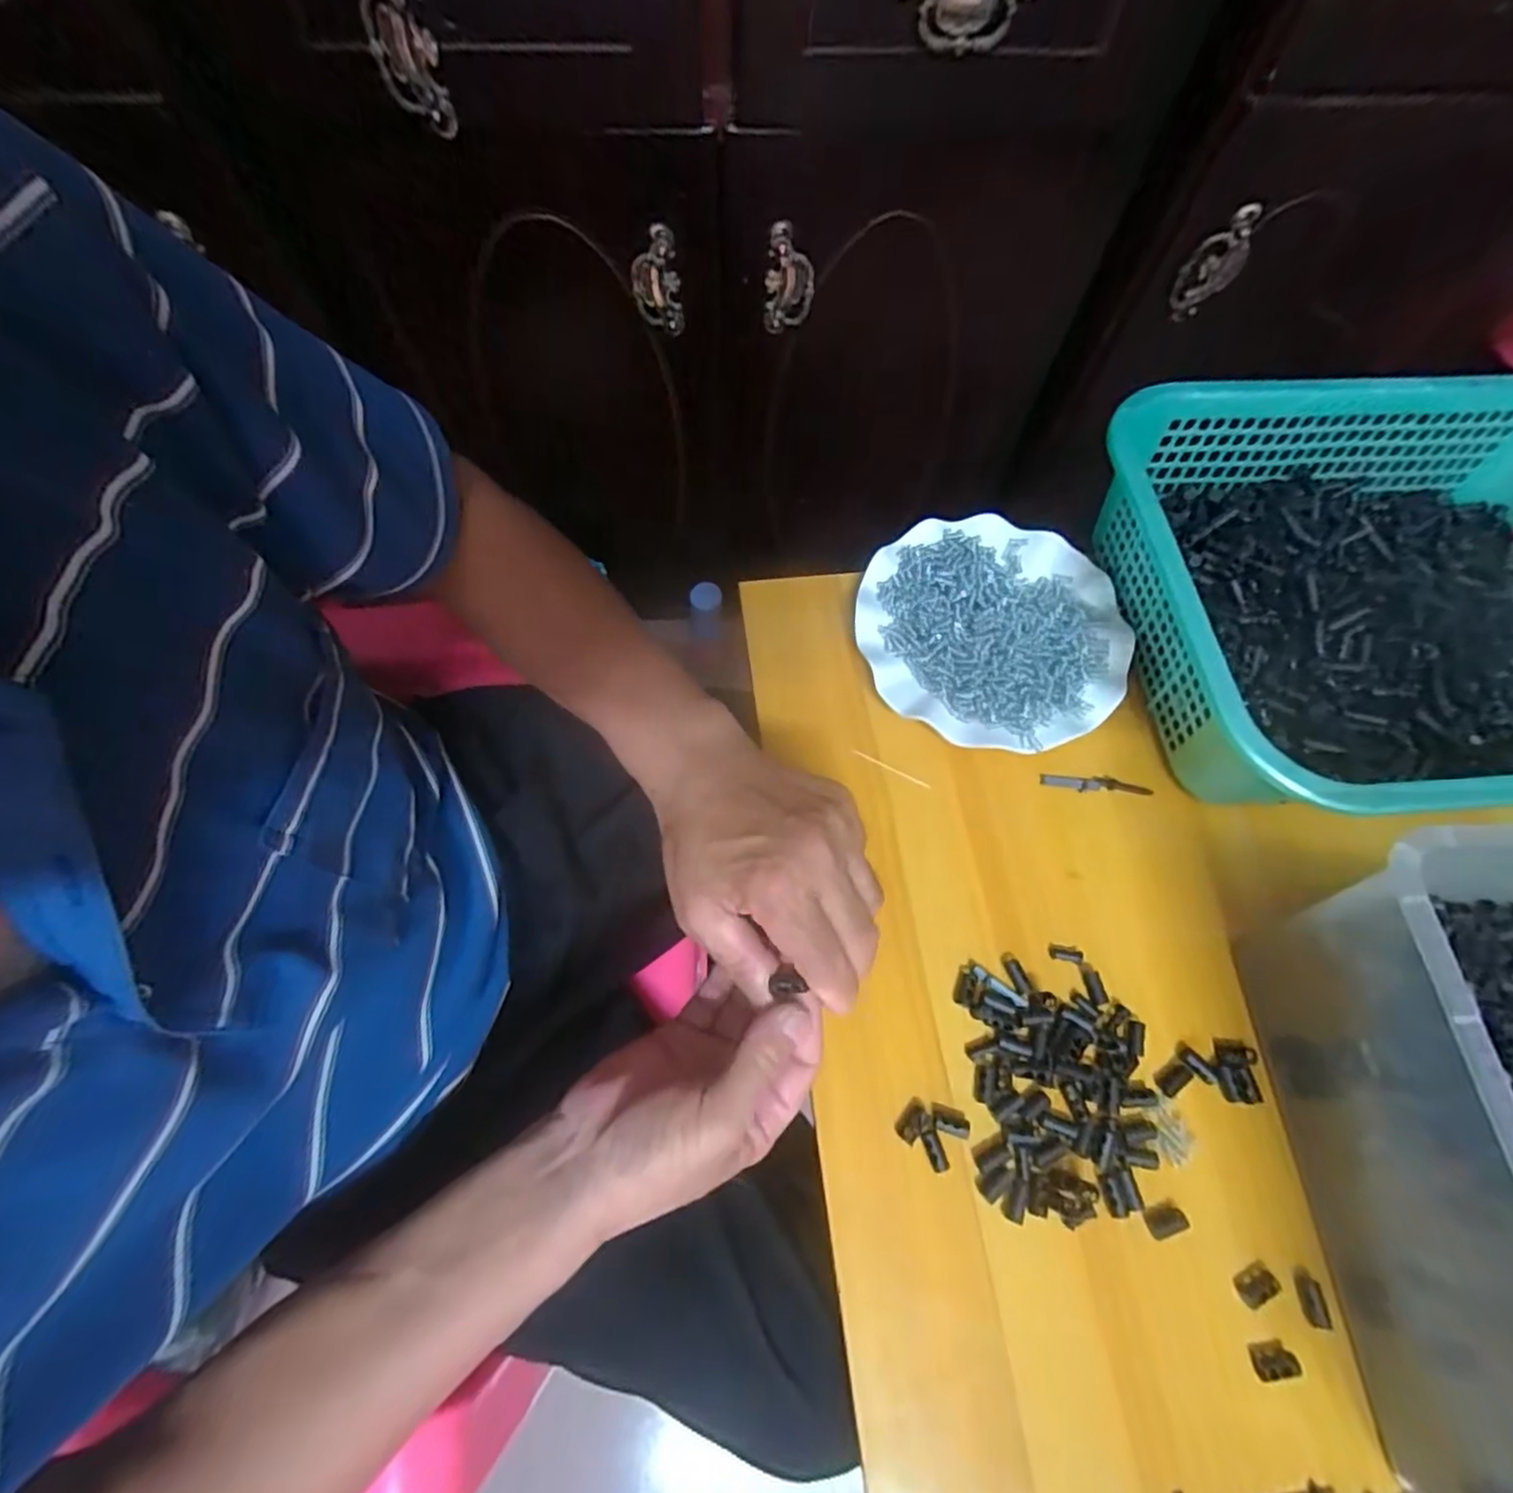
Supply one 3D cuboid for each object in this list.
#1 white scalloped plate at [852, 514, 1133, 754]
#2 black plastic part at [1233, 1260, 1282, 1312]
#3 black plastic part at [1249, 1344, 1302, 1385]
[{"bbox_3d":[0.161,-0.080,0.461,0.177,0.024,0.176,1,67,-2],"label":"white scalloped plate"},{"bbox_3d":[0.248,0.267,0.328,0.020,0.004,0.015,-29,71,-13],"label":"black plastic part"},{"bbox_3d":[0.249,0.295,0.317,0.021,0.005,0.014,-4,67,-4],"label":"black plastic part"}]

